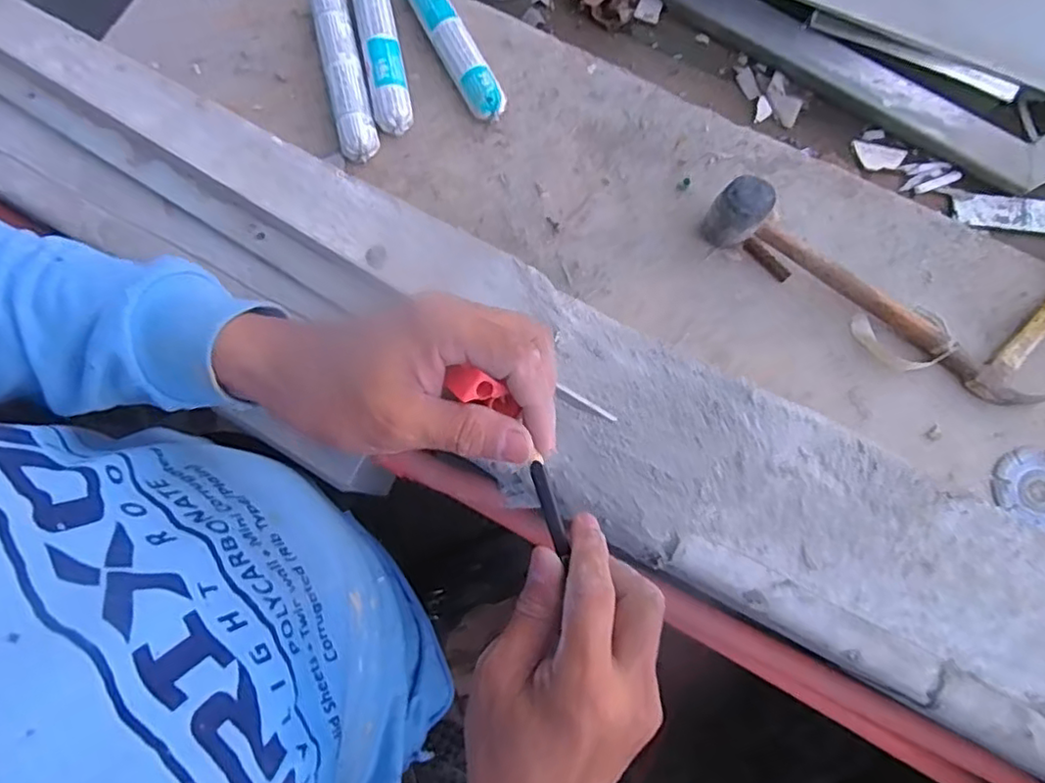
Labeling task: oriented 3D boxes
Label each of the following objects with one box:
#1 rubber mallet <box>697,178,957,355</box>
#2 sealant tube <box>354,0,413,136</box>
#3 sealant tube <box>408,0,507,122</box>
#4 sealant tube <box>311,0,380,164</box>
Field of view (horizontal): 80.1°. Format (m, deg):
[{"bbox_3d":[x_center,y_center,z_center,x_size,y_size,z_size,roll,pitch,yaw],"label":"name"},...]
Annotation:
[{"bbox_3d":[0.378,-0.148,0.755,0.334,0.095,0.052,31,81,7],"label":"rubber mallet"},{"bbox_3d":[-0.199,-0.486,0.870,0.054,0.038,0.275,-11,79,-1],"label":"sealant tube"},{"bbox_3d":[-0.104,-0.498,0.866,0.055,0.046,0.278,-29,80,-5],"label":"sealant tube"},{"bbox_3d":[-0.249,-0.443,0.849,0.055,0.046,0.277,-13,79,-2],"label":"sealant tube"}]

